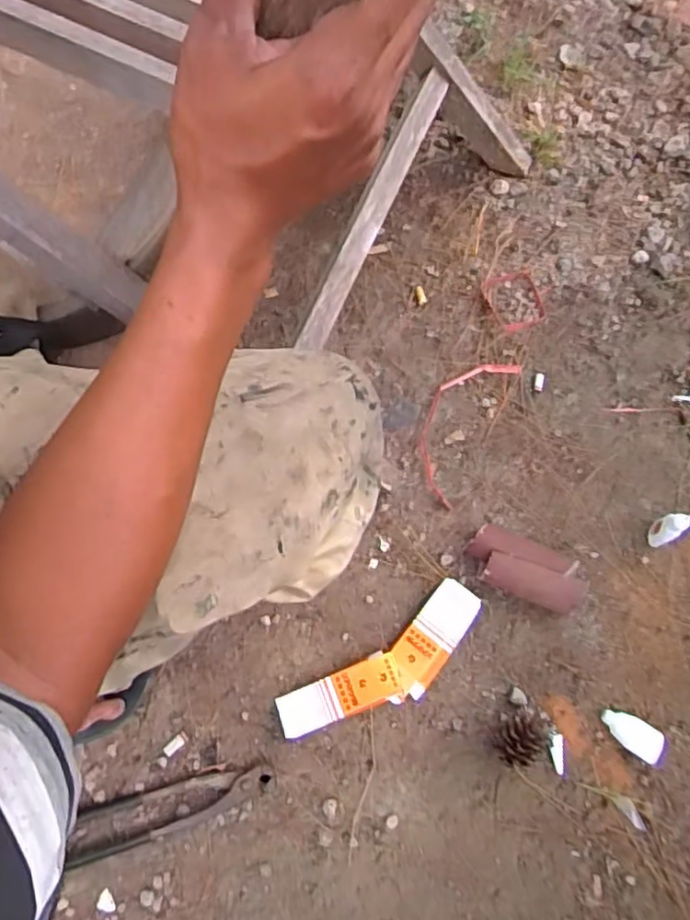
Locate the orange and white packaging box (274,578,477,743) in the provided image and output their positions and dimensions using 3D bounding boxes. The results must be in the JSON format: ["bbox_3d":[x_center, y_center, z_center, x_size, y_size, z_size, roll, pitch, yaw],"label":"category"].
[{"bbox_3d":[0.043,0.211,0.652,0.224,0.031,0.070,-33,74,-9],"label":"orange and white packaging box"}]

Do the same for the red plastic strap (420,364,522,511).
[{"bbox_3d":[0.128,-0.044,0.738,0.075,0.009,0.187,29,75,10],"label":"red plastic strap"}]

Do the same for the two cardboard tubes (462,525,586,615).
[{"bbox_3d":[0.190,0.115,0.675,0.125,0.031,0.060,25,74,9],"label":"two cardboard tubes"}]

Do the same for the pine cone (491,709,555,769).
[{"bbox_3d":[0.167,0.267,0.616,0.045,0.043,0.052,17,73,7],"label":"pine cone"}]

